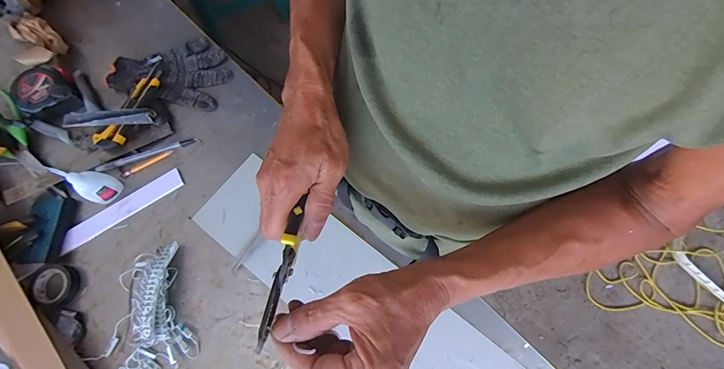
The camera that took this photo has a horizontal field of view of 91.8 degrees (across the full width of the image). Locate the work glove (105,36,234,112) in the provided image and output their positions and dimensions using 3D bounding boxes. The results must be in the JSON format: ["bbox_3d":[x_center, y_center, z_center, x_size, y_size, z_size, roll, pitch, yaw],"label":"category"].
[{"bbox_3d":[-0.325,-0.203,0.603,0.187,0.022,0.128,11,75,4],"label":"work glove"}]

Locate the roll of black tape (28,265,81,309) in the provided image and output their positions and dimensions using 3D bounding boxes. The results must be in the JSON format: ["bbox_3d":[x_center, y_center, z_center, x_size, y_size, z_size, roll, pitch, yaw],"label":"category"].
[{"bbox_3d":[-0.440,0.145,0.503,0.057,0.022,0.057,0,74,1],"label":"roll of black tape"}]

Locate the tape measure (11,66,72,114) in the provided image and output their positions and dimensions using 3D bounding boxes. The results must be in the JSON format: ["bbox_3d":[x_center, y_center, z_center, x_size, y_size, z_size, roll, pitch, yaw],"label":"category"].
[{"bbox_3d":[-0.521,-0.157,0.573,0.082,0.037,0.075,-33,77,-10],"label":"tape measure"}]

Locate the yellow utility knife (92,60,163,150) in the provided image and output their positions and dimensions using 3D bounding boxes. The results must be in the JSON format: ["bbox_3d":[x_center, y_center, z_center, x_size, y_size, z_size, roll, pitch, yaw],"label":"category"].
[{"bbox_3d":[-0.376,-0.132,0.570,0.037,0.024,0.166,20,76,7],"label":"yellow utility knife"}]

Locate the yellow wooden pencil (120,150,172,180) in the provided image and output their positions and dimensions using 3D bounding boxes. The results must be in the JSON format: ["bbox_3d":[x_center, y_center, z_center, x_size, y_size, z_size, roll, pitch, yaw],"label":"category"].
[{"bbox_3d":[-0.346,-0.033,0.563,0.083,0.004,0.011,-31,76,-7],"label":"yellow wooden pencil"}]

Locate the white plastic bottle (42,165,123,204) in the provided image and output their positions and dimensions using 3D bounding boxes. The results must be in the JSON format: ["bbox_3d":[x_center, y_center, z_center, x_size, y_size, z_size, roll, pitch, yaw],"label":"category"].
[{"bbox_3d":[-0.393,-0.003,0.503,0.037,0.099,0.031,-31,76,-7],"label":"white plastic bottle"}]

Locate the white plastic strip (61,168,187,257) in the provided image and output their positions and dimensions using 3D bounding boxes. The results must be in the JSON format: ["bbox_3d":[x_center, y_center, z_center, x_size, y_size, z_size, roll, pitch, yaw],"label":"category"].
[{"bbox_3d":[-0.369,0.039,0.543,0.190,0.005,0.032,-34,85,-11],"label":"white plastic strip"}]

